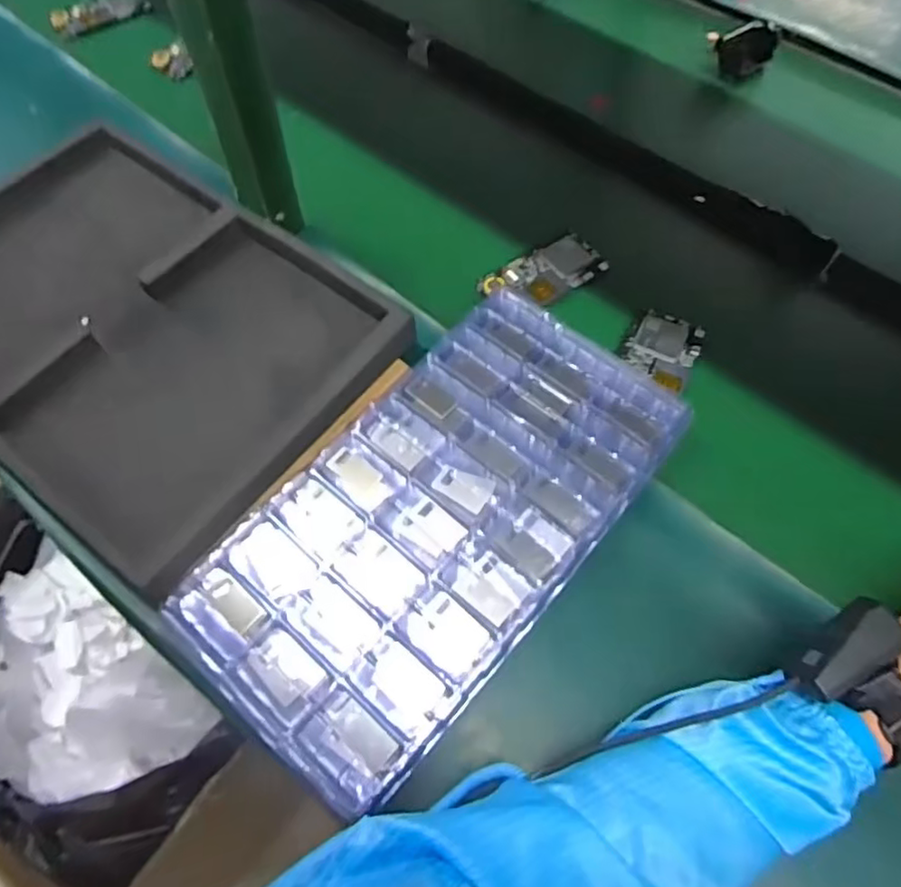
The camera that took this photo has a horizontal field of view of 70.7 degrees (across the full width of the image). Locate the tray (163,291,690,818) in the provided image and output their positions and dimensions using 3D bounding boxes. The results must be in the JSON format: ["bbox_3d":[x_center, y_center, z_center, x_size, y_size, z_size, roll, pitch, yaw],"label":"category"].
[{"bbox_3d":[-0.004,0.047,0.485,0.206,0.026,0.388,38,67,19],"label":"tray"}]

